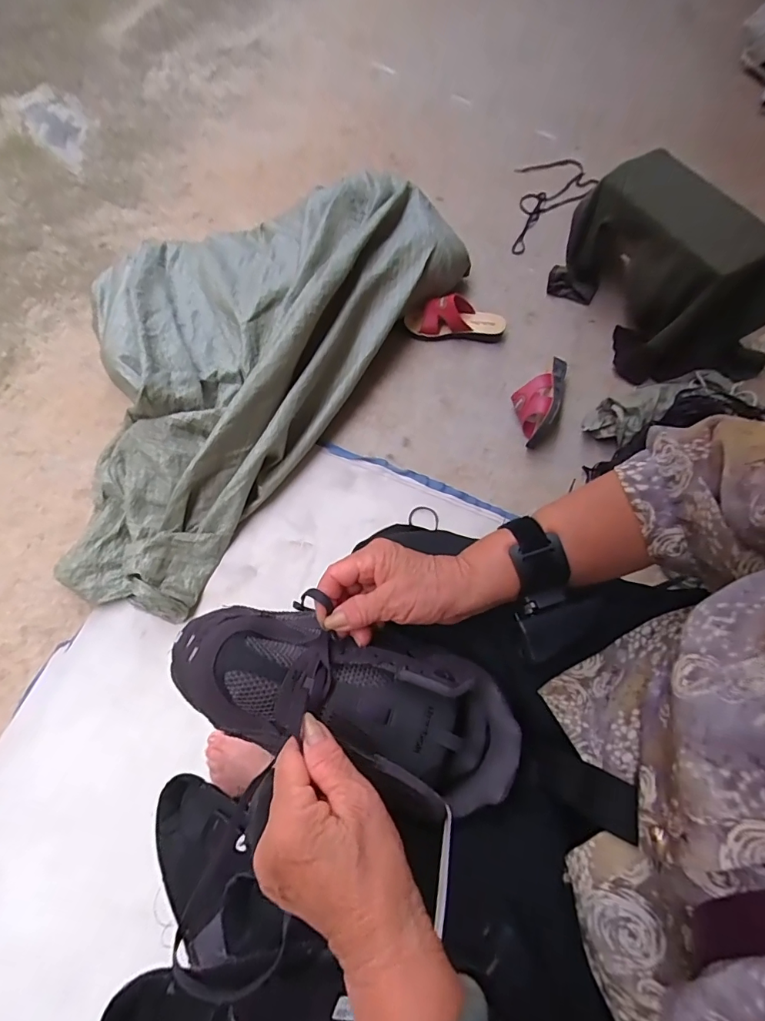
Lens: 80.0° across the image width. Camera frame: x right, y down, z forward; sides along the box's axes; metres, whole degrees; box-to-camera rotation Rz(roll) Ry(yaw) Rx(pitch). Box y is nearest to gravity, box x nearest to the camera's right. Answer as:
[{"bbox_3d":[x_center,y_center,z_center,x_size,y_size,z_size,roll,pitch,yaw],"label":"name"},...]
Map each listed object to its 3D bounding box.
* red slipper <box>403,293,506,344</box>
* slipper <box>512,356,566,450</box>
[{"bbox_3d":[0.173,-0.454,1.084,0.238,0.070,0.092,2,66,0],"label":"red slipper"},{"bbox_3d":[0.328,-0.239,0.961,0.096,0.077,0.216,21,67,9],"label":"slipper"}]

